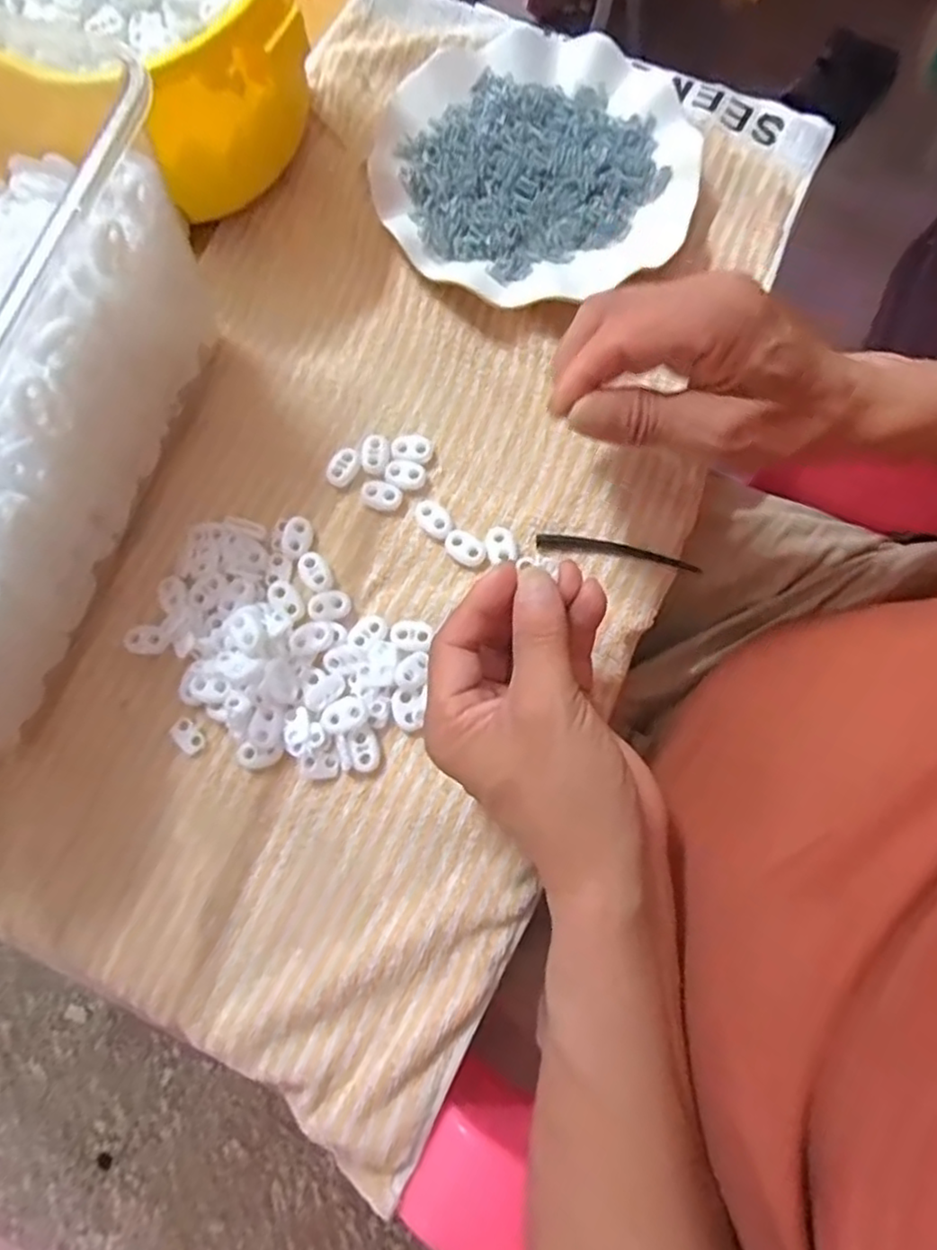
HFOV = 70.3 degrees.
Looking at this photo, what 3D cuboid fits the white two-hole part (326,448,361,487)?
[{"bbox_3d":[-0.068,-0.086,0.359,0.015,0.004,0.021,38,81,10],"label":"white two-hole part"}]

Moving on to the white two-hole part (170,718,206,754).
[{"bbox_3d":[-0.140,0.055,0.331,0.012,0.004,0.018,-43,79,-8],"label":"white two-hole part"}]

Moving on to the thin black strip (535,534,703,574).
[{"bbox_3d":[0.078,-0.039,0.346,0.085,0.004,0.010,9,77,4],"label":"thin black strip"}]

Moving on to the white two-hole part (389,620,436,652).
[{"bbox_3d":[-0.029,0.005,0.336,0.021,0.004,0.016,7,77,3],"label":"white two-hole part"}]

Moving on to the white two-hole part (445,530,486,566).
[{"bbox_3d":[-0.001,-0.040,0.347,0.023,0.004,0.015,38,81,10],"label":"white two-hole part"}]

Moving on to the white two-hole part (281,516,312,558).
[{"bbox_3d":[-0.090,-0.046,0.350,0.014,0.005,0.023,0,77,2],"label":"white two-hole part"}]

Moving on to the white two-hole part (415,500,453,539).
[{"bbox_3d":[-0.018,-0.056,0.352,0.014,0.005,0.023,-44,79,-8],"label":"white two-hole part"}]

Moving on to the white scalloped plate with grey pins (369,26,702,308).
[{"bbox_3d":[0.038,-0.265,0.388,0.178,0.023,0.176,0,77,2],"label":"white scalloped plate with grey pins"}]

